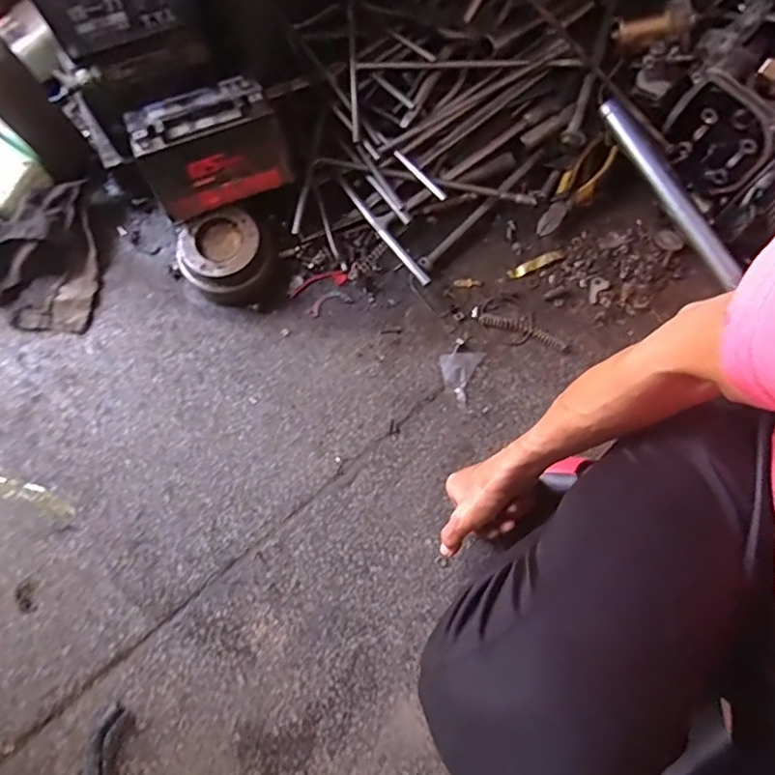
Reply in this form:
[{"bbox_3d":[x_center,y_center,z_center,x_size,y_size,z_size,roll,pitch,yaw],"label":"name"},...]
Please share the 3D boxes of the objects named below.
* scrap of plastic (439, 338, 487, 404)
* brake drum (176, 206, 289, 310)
[{"bbox_3d":[0.081,-0.021,0.644,0.045,0.004,0.066,23,77,5],"label":"scrap of plastic"},{"bbox_3d":[-0.180,-0.144,0.649,0.103,0.068,0.104,0,76,0],"label":"brake drum"}]

